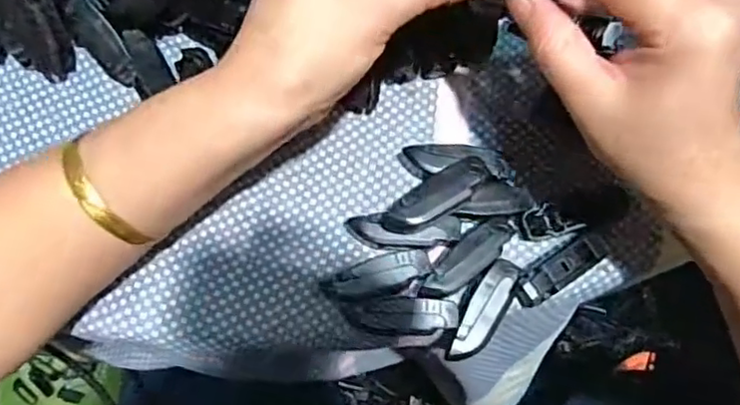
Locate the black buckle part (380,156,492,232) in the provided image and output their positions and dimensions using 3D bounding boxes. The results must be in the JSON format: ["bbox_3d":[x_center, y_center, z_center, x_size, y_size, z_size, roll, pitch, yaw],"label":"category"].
[{"bbox_3d":[0.031,-0.002,0.300,0.055,0.012,0.019,-32,77,6],"label":"black buckle part"}]

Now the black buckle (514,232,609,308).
[{"bbox_3d":[0.094,0.034,0.306,0.052,0.007,0.016,-33,78,-9],"label":"black buckle"}]

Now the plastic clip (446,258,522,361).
[{"bbox_3d":[0.055,0.053,0.300,0.016,0.009,0.052,29,77,7],"label":"plastic clip"}]

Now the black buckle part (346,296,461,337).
[{"bbox_3d":[0.017,0.054,0.300,0.053,0.007,0.019,4,60,-8],"label":"black buckle part"}]

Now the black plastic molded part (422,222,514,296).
[{"bbox_3d":[0.048,0.028,0.304,0.050,0.007,0.017,-39,79,-10],"label":"black plastic molded part"}]

